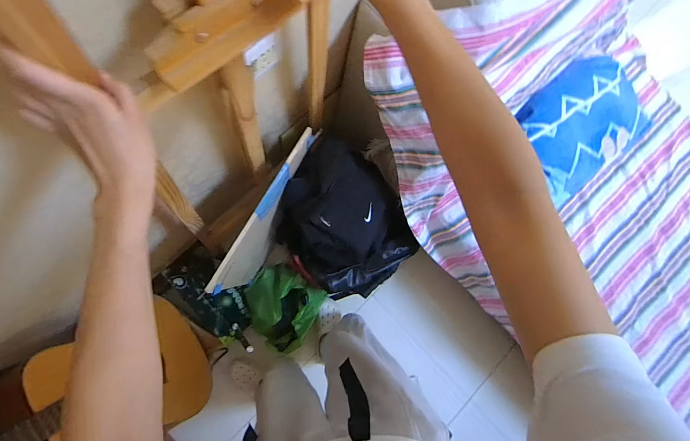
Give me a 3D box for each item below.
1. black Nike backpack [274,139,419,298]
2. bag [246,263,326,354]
[{"bbox_3d":[-0.007,0.030,1.095,0.402,0.220,0.586,-41,126,13],"label":"black Nike backpack"},{"bbox_3d":[-0.238,0.320,1.232,0.280,0.164,0.272,37,82,-3],"label":"bag"}]

